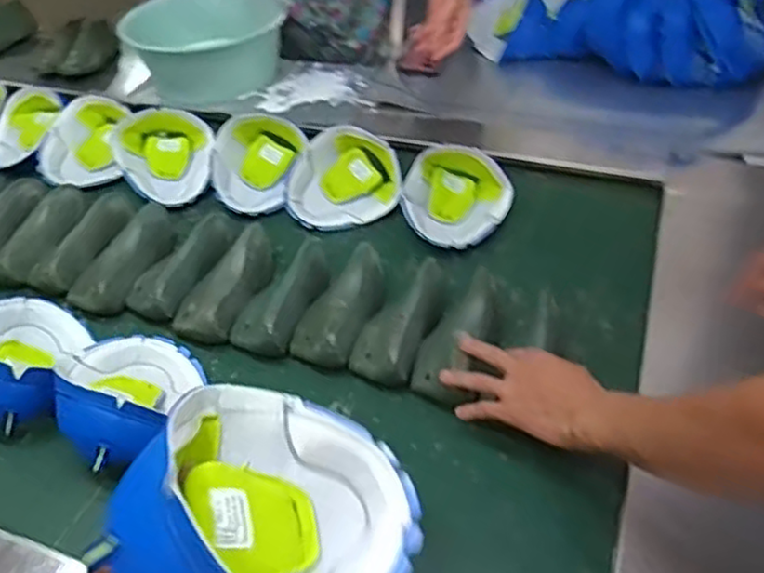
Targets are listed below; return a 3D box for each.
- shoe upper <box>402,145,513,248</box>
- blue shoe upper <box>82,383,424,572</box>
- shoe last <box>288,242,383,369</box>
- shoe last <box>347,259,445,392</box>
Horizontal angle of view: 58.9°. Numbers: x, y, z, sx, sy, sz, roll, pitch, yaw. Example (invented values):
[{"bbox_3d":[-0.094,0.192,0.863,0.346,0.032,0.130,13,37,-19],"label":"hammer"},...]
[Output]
[{"bbox_3d":[0.108,-0.129,0.966,0.153,0.083,0.152,5,43,9],"label":"shoe upper"},{"bbox_3d":[-0.076,0.142,0.418,0.184,0.096,0.148,24,40,-40],"label":"blue shoe upper"},{"bbox_3d":[-0.050,0.020,0.843,0.082,0.053,0.167,15,45,19],"label":"shoe last"},{"bbox_3d":[0.023,0.035,0.813,0.077,0.054,0.174,13,45,17],"label":"shoe last"}]

